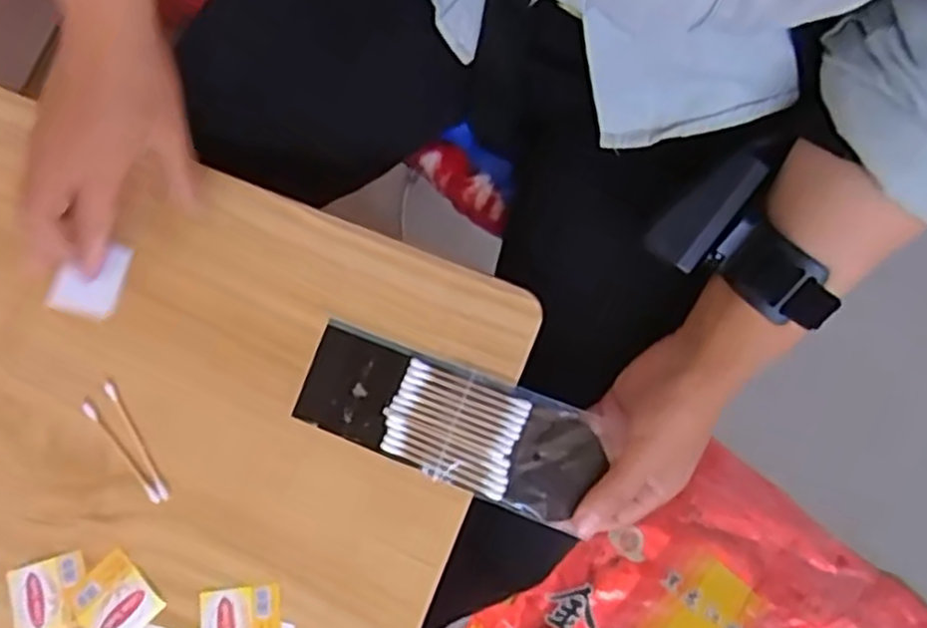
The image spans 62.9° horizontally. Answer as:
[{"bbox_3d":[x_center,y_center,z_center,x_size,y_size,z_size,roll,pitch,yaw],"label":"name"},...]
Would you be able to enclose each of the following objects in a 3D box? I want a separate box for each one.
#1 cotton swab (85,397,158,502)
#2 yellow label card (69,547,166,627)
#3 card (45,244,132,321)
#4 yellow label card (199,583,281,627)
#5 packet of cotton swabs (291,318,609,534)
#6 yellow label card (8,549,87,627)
[{"bbox_3d":[-0.191,0.076,0.420,0.006,0.004,0.071,-40,78,-8],"label":"cotton swab"},{"bbox_3d":[-0.189,0.156,0.410,0.040,0.004,0.041,-42,78,-8],"label":"yellow label card"},{"bbox_3d":[-0.222,-0.022,0.451,0.040,0.008,0.044,13,77,5],"label":"card"},{"bbox_3d":[-0.120,0.166,0.406,0.043,0.004,0.039,-6,76,0],"label":"yellow label card"},{"bbox_3d":[-0.009,0.060,0.426,0.169,0.012,0.062,21,77,7],"label":"packet of cotton swabs"},{"bbox_3d":[-0.225,0.153,0.412,0.042,0.004,0.039,-16,76,-2],"label":"yellow label card"}]

